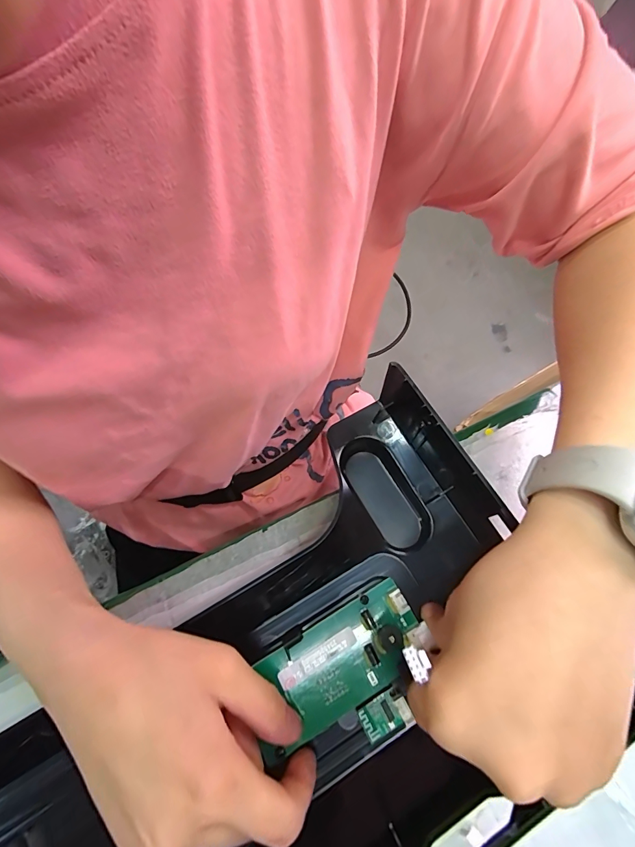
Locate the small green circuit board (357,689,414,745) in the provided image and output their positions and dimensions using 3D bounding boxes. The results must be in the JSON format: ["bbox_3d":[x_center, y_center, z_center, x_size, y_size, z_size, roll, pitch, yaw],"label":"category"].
[{"bbox_3d":[0.037,0.161,0.210,0.027,0.004,0.018,-30,69,2],"label":"small green circuit board"}]

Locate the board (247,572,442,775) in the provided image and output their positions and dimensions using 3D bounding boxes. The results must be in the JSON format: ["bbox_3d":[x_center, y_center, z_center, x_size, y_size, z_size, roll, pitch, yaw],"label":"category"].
[{"bbox_3d":[0.011,0.137,0.217,0.103,0.008,0.046,-29,71,-9],"label":"board"}]

